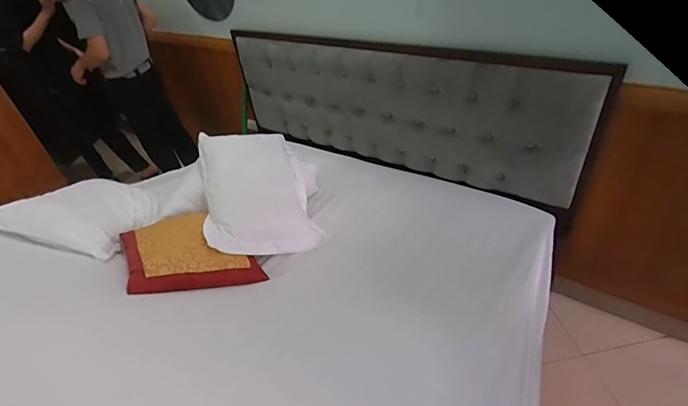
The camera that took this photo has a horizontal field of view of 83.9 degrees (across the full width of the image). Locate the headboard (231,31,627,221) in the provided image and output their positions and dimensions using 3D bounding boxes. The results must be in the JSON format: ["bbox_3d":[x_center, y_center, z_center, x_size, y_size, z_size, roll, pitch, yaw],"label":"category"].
[{"bbox_3d":[0.126,-0.420,1.715,1.758,0.607,0.137,22,56,32],"label":"headboard"}]

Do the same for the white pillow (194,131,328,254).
[{"bbox_3d":[-0.372,-0.048,1.619,0.451,0.197,0.573,1,68,-31],"label":"white pillow"}]

